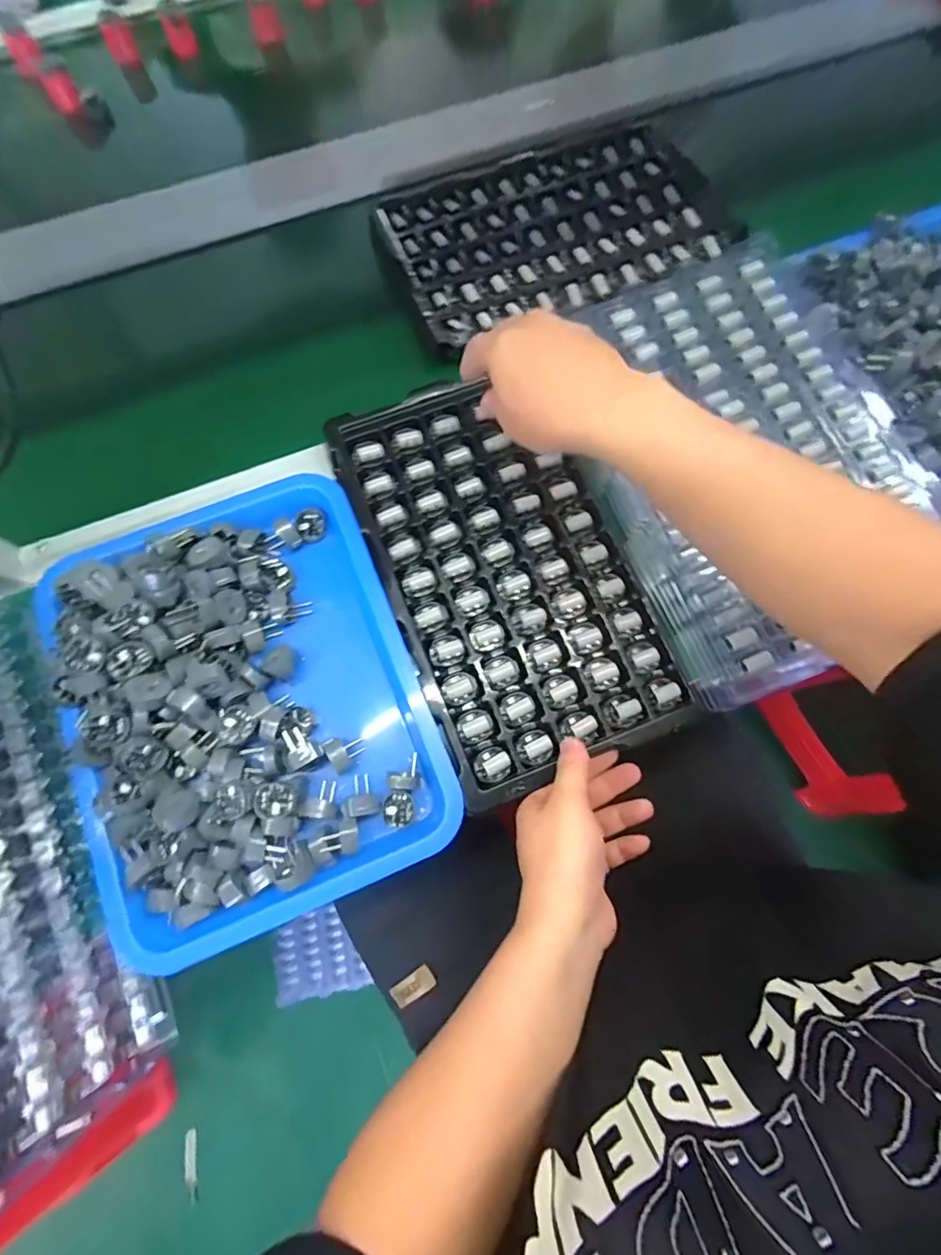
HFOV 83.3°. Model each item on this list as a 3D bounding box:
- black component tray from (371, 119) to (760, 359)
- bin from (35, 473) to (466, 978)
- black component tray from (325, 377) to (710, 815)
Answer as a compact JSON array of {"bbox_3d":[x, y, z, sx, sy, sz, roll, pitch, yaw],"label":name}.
[{"bbox_3d":[0.088,-0.423,0.555,0.348,0.020,0.219,-26,77,-8],"label":"black component tray"},{"bbox_3d":[-0.178,0.056,0.420,0.263,0.073,0.330,-22,75,-6],"label":"bin"},{"bbox_3d":[0.028,-0.053,0.452,0.197,0.024,0.348,-22,76,-7],"label":"black component tray"}]

